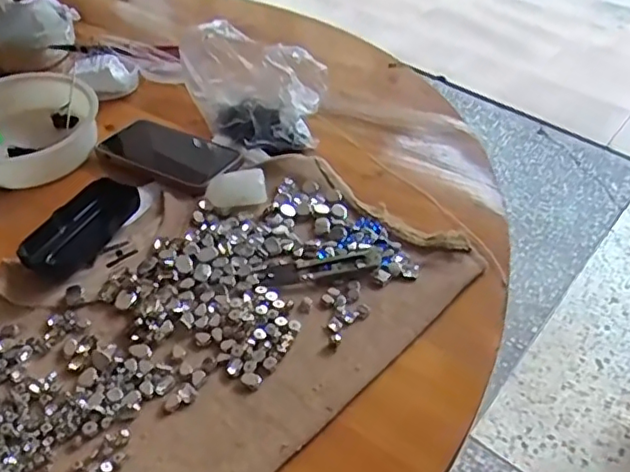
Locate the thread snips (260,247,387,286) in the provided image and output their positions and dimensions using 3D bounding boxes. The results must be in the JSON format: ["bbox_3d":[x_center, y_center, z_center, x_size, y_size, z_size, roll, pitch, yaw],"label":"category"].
[{"bbox_3d":[0.007,0.024,0.501,0.104,0.008,0.027,-9,46,-11],"label":"thread snips"}]

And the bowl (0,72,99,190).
[{"bbox_3d":[-0.303,-0.115,0.619,0.143,0.044,0.131,1,45,-1],"label":"bowl"}]

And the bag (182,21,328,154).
[{"bbox_3d":[-0.061,-0.145,0.606,0.130,0.108,0.076,15,46,12],"label":"bag"}]

